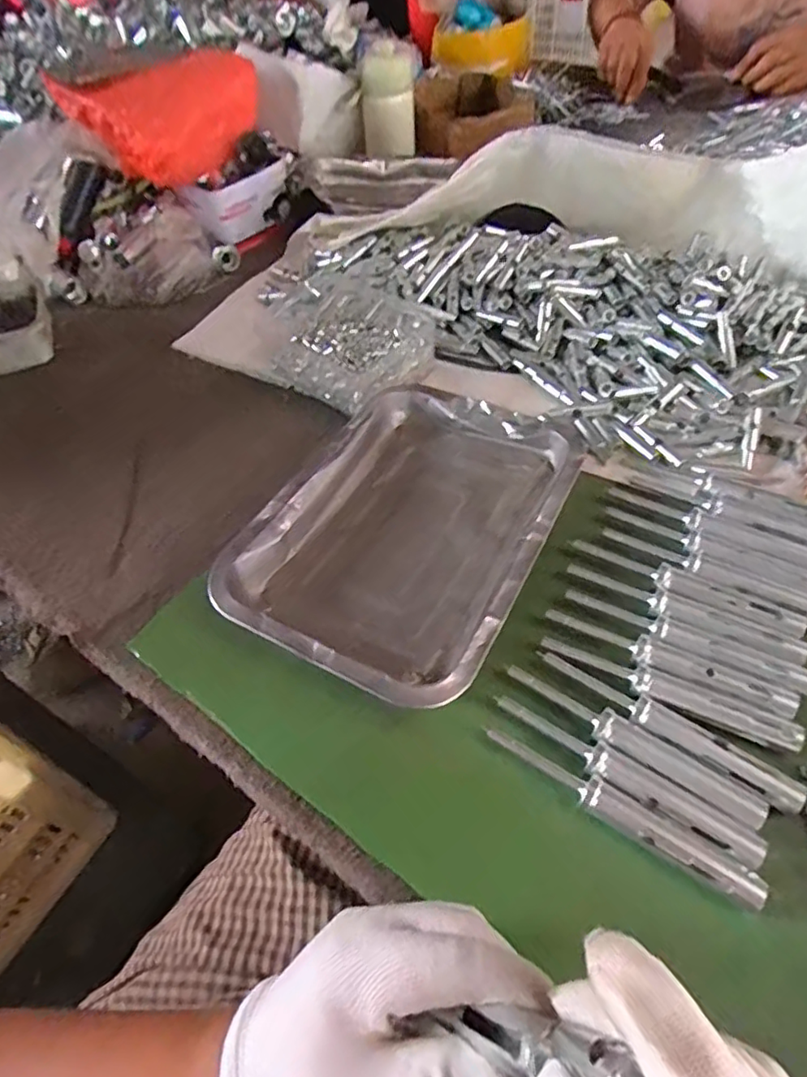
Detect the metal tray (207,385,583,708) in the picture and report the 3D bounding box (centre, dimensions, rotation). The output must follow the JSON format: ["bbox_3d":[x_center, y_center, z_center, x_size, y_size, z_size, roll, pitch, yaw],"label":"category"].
[{"bbox_3d":[0.005,-0.010,0.430,0.183,0.036,0.251,23,58,21],"label":"metal tray"}]

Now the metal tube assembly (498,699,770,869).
[{"bbox_3d":[0.115,0.125,0.317,0.141,0.010,0.017,26,59,23],"label":"metal tube assembly"}]

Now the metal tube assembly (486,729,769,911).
[{"bbox_3d":[0.109,0.140,0.308,0.141,0.015,0.017,26,59,23],"label":"metal tube assembly"}]

